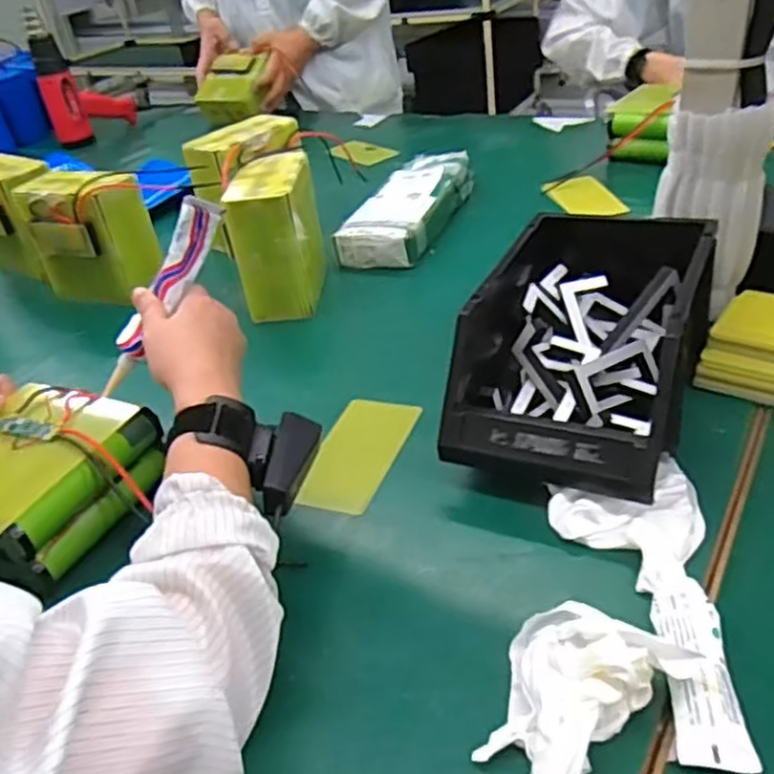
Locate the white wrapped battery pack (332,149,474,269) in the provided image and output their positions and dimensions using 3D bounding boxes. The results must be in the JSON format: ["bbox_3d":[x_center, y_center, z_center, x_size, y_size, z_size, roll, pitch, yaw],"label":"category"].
[{"bbox_3d":[0.034,-0.245,0.989,0.104,0.056,0.278,9,39,24],"label":"white wrapped battery pack"}]

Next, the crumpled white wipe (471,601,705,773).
[{"bbox_3d":[0.102,0.161,0.384,0.093,0.042,0.089,14,41,29],"label":"crumpled white wipe"}]

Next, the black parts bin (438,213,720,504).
[{"bbox_3d":[0.163,-0.042,0.607,0.175,0.125,0.286,12,40,27],"label":"black parts bin"}]

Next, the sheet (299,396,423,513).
[{"bbox_3d":[-0.026,0.056,0.618,0.064,0.006,0.130,17,45,19],"label":"sheet"}]

